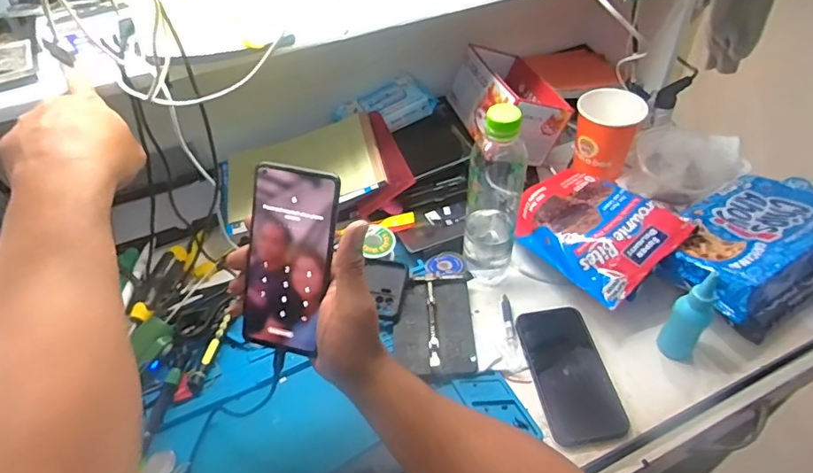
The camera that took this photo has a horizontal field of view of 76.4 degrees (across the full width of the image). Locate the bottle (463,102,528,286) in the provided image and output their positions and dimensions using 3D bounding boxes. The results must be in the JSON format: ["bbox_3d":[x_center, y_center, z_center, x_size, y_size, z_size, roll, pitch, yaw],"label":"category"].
[{"bbox_3d":[0.097,-0.045,0.570,0.061,0.227,0.054,6,47,9],"label":"bottle"}]

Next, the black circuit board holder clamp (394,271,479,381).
[{"bbox_3d":[0.032,0.097,0.587,0.088,0.020,0.132,-3,46,1],"label":"black circuit board holder clamp"}]

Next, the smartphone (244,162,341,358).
[{"bbox_3d":[-0.096,0.021,0.427,0.073,0.157,0.004,9,13,10],"label":"smartphone"}]

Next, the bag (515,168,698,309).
[{"bbox_3d":[0.228,-0.010,0.644,0.140,0.055,0.194,-41,50,-2],"label":"bag"}]

